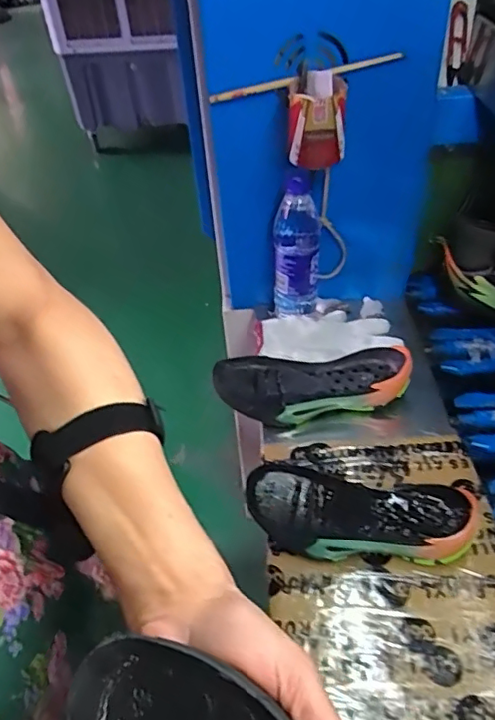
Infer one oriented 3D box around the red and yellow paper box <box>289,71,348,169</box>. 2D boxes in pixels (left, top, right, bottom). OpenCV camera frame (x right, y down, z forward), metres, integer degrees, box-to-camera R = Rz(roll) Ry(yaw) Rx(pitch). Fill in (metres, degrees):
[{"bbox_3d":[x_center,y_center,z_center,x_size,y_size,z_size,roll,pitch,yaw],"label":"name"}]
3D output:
[{"bbox_3d":[0.081,-0.281,0.669,0.063,0.098,0.054,0,40,6],"label":"red and yellow paper box"}]

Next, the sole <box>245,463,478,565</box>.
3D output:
[{"bbox_3d":[0.113,0.167,0.604,0.234,0.042,0.096,5,41,11],"label":"sole"}]

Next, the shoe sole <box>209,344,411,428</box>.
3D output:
[{"bbox_3d":[0.082,0.035,0.737,0.247,0.050,0.098,-3,40,2],"label":"shoe sole"}]

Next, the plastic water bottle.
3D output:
[{"bbox_3d":[0.068,-0.152,0.802,0.062,0.210,0.053,0,40,6],"label":"plastic water bottle"}]

